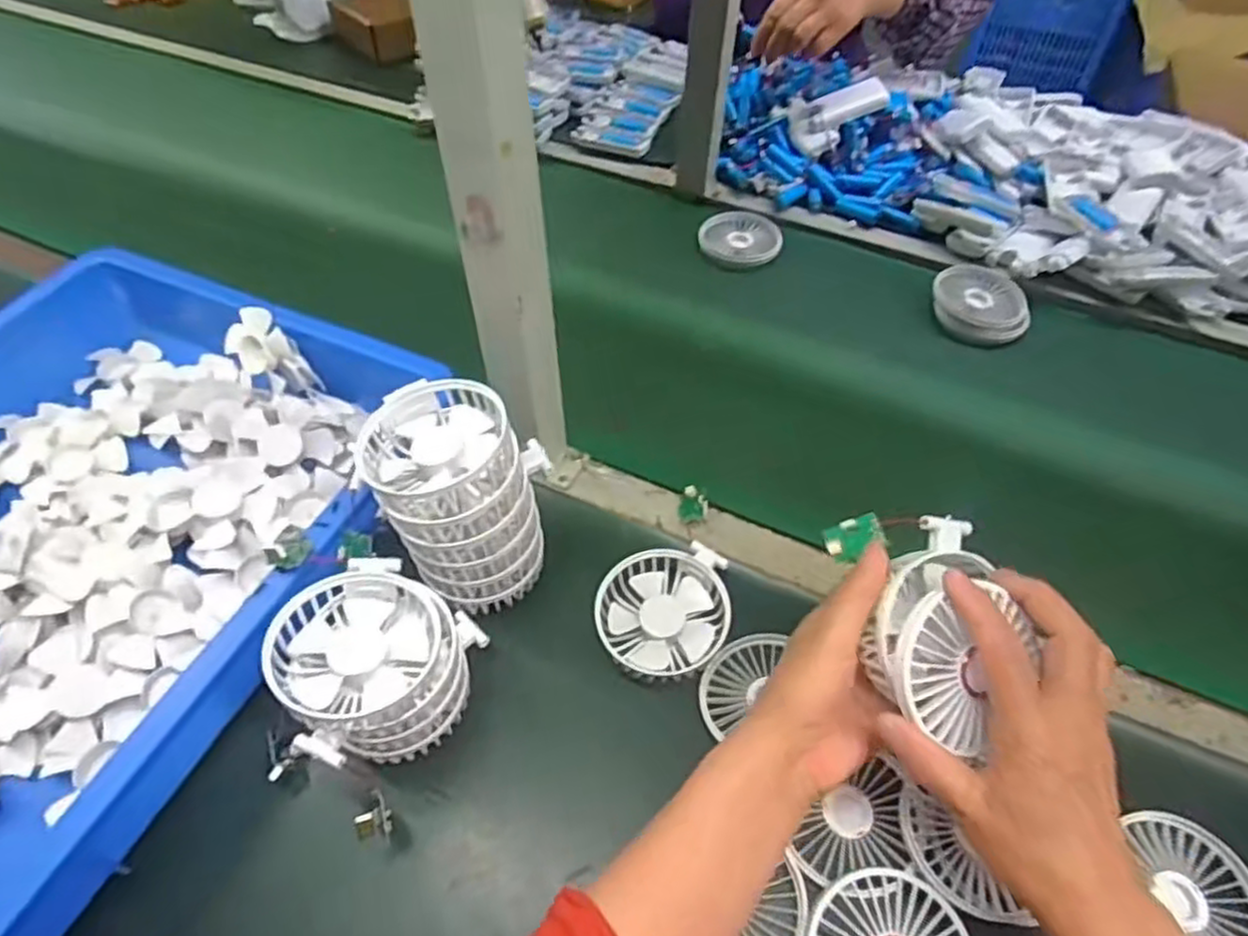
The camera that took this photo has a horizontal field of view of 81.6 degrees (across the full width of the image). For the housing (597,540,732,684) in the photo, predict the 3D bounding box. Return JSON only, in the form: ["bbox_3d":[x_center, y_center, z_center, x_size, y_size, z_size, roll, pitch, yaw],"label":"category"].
[{"bbox_3d":[0.028,0.102,0.506,0.091,0.033,0.085,1,51,-1],"label":"housing"}]

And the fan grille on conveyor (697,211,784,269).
[{"bbox_3d":[0.126,-0.247,0.785,0.087,0.025,0.074,4,51,2],"label":"fan grille on conveyor"}]

